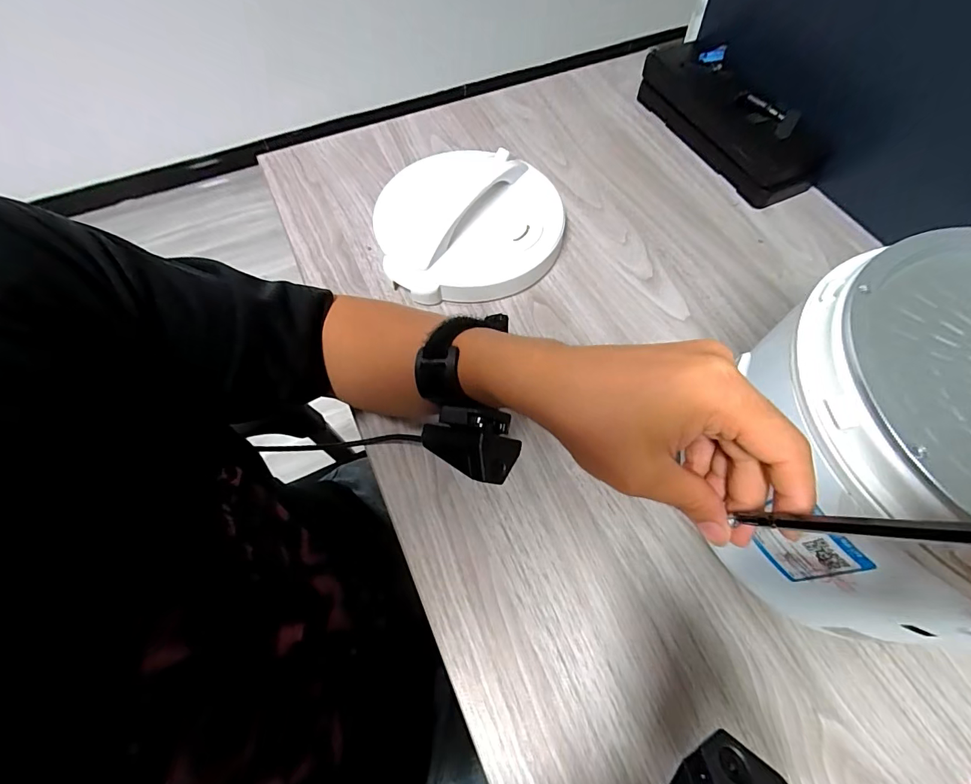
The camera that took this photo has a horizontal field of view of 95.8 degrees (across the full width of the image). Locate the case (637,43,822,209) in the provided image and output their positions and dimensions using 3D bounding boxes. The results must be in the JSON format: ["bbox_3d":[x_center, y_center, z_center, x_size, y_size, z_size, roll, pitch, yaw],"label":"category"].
[{"bbox_3d":[0.285,-0.329,0.528,0.082,0.059,0.251,-24,66,-11],"label":"case"}]

